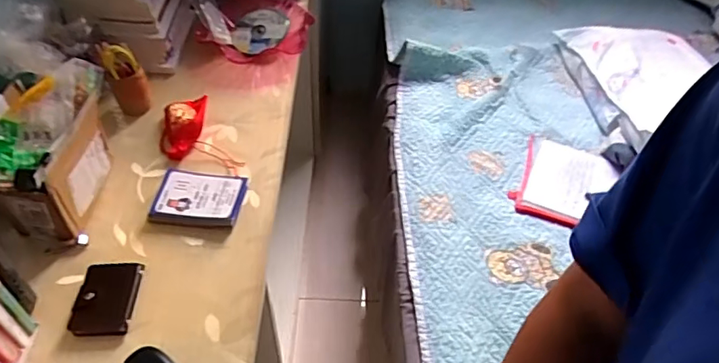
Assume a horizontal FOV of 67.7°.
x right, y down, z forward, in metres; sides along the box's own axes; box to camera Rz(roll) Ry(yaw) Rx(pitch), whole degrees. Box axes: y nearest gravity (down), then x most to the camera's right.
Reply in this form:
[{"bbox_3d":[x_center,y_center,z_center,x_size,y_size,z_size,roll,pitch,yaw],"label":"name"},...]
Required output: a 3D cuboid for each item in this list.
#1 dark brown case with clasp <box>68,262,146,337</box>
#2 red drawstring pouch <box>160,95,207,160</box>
[{"bbox_3d":[-0.341,0.158,0.726,0.076,0.016,0.103,0,47,-3],"label":"dark brown case with clasp"},{"bbox_3d":[-0.310,-0.096,0.935,0.081,0.041,0.129,-3,48,-6],"label":"red drawstring pouch"}]

